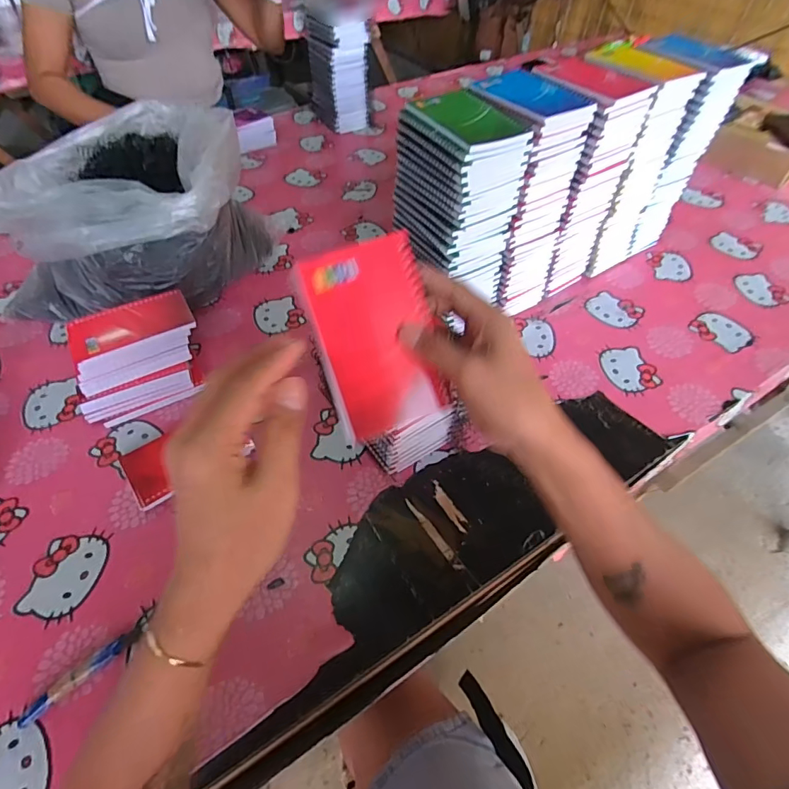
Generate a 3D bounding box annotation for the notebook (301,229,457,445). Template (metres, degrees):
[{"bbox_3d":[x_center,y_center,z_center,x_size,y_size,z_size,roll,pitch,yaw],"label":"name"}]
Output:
[{"bbox_3d":[-0.012,-0.039,0.335,0.082,0.132,0.012,-18,16,-5],"label":"notebook"}]

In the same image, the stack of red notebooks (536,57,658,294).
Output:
[{"bbox_3d":[0.240,-0.295,0.675,0.109,0.282,0.128,-25,54,-19],"label":"stack of red notebooks"}]

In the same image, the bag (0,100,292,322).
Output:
[{"bbox_3d":[-0.377,-0.266,0.698,0.319,0.216,0.290,7,50,7],"label":"bag"}]

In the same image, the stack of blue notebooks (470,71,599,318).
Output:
[{"bbox_3d":[0.161,-0.255,0.644,0.108,0.285,0.123,-30,56,-22],"label":"stack of blue notebooks"}]

